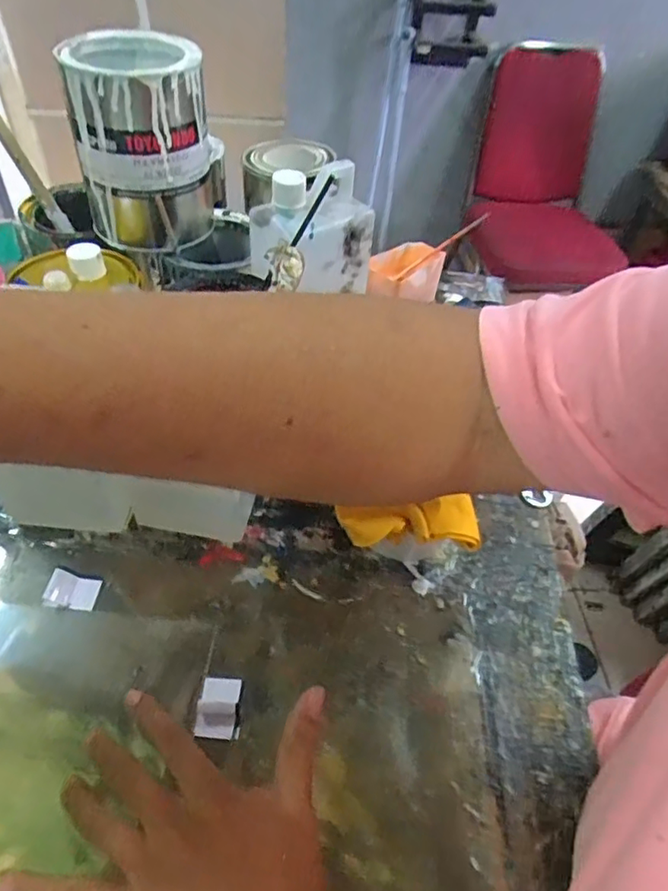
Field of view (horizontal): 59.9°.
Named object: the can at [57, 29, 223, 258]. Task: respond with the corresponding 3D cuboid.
[{"bbox_3d":[-0.158,-0.247,0.487,0.107,0.142,0.100,-16,50,-19],"label":"can"}]

